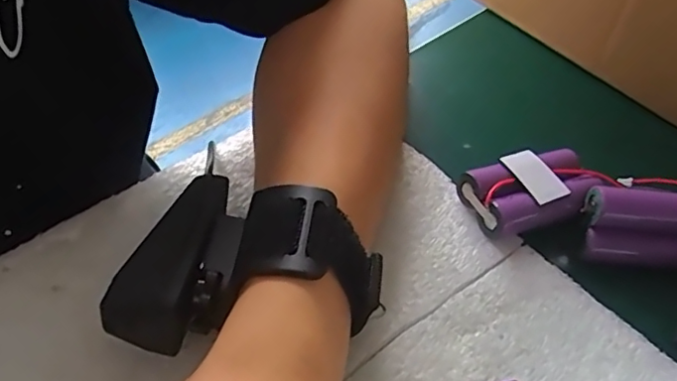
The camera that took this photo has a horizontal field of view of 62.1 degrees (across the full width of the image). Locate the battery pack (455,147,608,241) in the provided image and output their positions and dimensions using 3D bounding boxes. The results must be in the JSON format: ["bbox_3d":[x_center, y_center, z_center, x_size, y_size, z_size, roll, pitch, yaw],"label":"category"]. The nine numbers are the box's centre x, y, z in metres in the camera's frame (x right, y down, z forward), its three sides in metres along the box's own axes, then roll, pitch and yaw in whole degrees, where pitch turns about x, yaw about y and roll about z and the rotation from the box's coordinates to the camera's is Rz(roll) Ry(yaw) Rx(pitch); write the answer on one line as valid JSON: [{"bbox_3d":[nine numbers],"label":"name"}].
[{"bbox_3d":[0.092,-0.001,0.269,0.061,0.016,0.035,-17,57,-17],"label":"battery pack"}]

